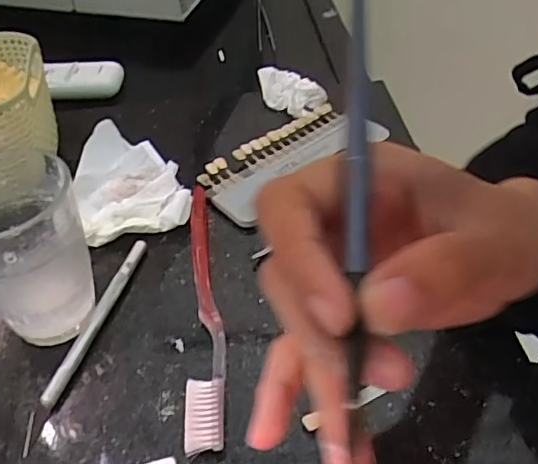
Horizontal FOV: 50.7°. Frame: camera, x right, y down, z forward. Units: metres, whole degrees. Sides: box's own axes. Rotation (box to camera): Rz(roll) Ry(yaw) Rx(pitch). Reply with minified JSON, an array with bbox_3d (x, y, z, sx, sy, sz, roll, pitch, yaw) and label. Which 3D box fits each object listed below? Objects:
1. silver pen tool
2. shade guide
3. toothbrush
[{"bbox_3d":[-0.100,0.055,0.318,0.008,0.010,0.137,9,45,13],"label":"silver pen tool"},{"bbox_3d":[0.016,-0.058,0.426,0.143,0.010,0.063,-34,51,-28],"label":"shade guide"},{"bbox_3d":[-0.037,0.037,0.332,0.019,0.011,0.187,-5,44,-1],"label":"toothbrush"}]

